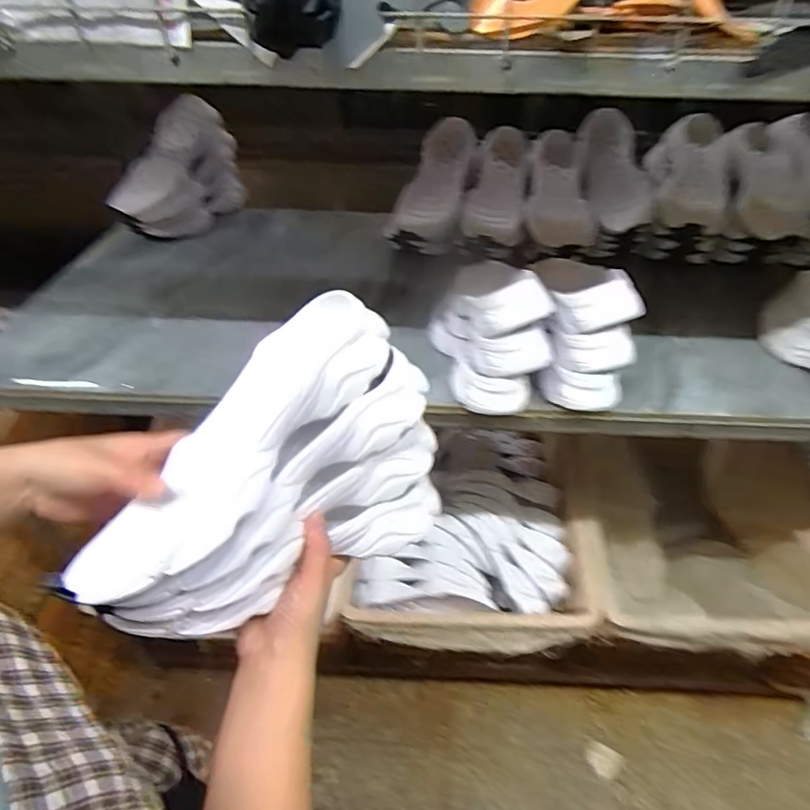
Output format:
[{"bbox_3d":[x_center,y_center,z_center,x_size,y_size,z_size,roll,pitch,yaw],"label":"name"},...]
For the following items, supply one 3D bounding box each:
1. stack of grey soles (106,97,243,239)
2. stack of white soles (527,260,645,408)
[{"bbox_3d":[-0.447,-0.460,1.026,0.109,0.195,0.283,12,42,14],"label":"stack of grey soles"},{"bbox_3d":[0.219,-0.087,0.641,0.124,0.146,0.111,11,42,13],"label":"stack of white soles"}]

